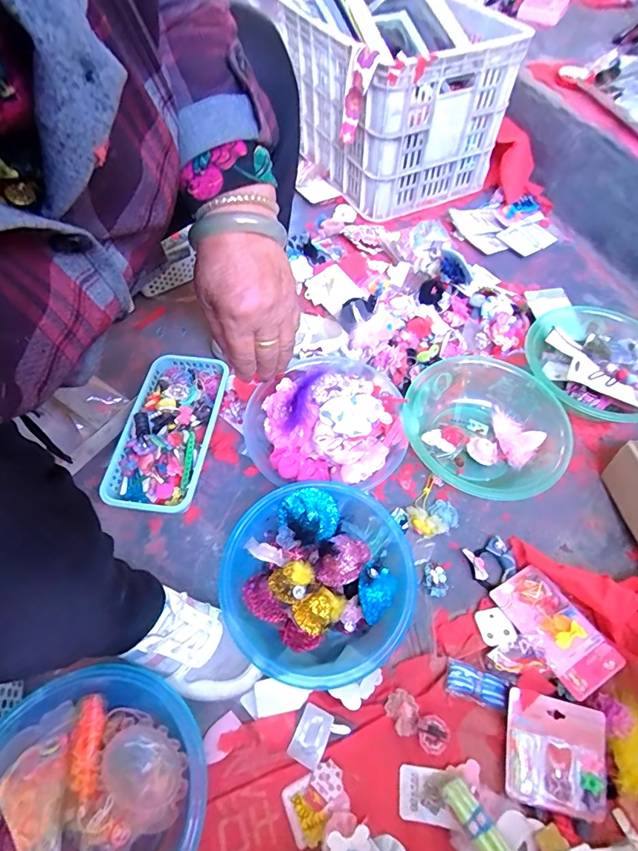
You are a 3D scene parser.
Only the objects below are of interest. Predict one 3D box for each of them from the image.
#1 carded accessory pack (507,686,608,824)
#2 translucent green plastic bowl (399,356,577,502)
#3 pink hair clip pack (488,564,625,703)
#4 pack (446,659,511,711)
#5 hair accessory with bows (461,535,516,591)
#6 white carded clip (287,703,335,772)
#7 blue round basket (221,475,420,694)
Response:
[{"bbox_3d":[0.253,0.348,0.450,0.102,0.016,0.097,12,58,9],"label":"carded accessory pack"},{"bbox_3d":[0.245,0.007,0.646,0.229,0.087,0.237,0,57,0],"label":"translucent green plastic bowl"},{"bbox_3d":[0.282,0.241,0.507,0.078,0.020,0.137,-32,57,-15],"label":"pink hair clip pack"},{"bbox_3d":[0.182,0.301,0.489,0.067,0.013,0.035,16,58,11],"label":"pack"},{"bbox_3d":[0.232,0.186,0.570,0.057,0.016,0.058,-16,58,-9],"label":"hair accessory with bows"},{"bbox_3d":[-0.008,0.344,0.469,0.036,0.011,0.053,23,60,15],"label":"white carded clip"},{"bbox_3d":[-0.002,0.190,0.519,0.228,0.093,0.215,0,57,0],"label":"blue round basket"}]

